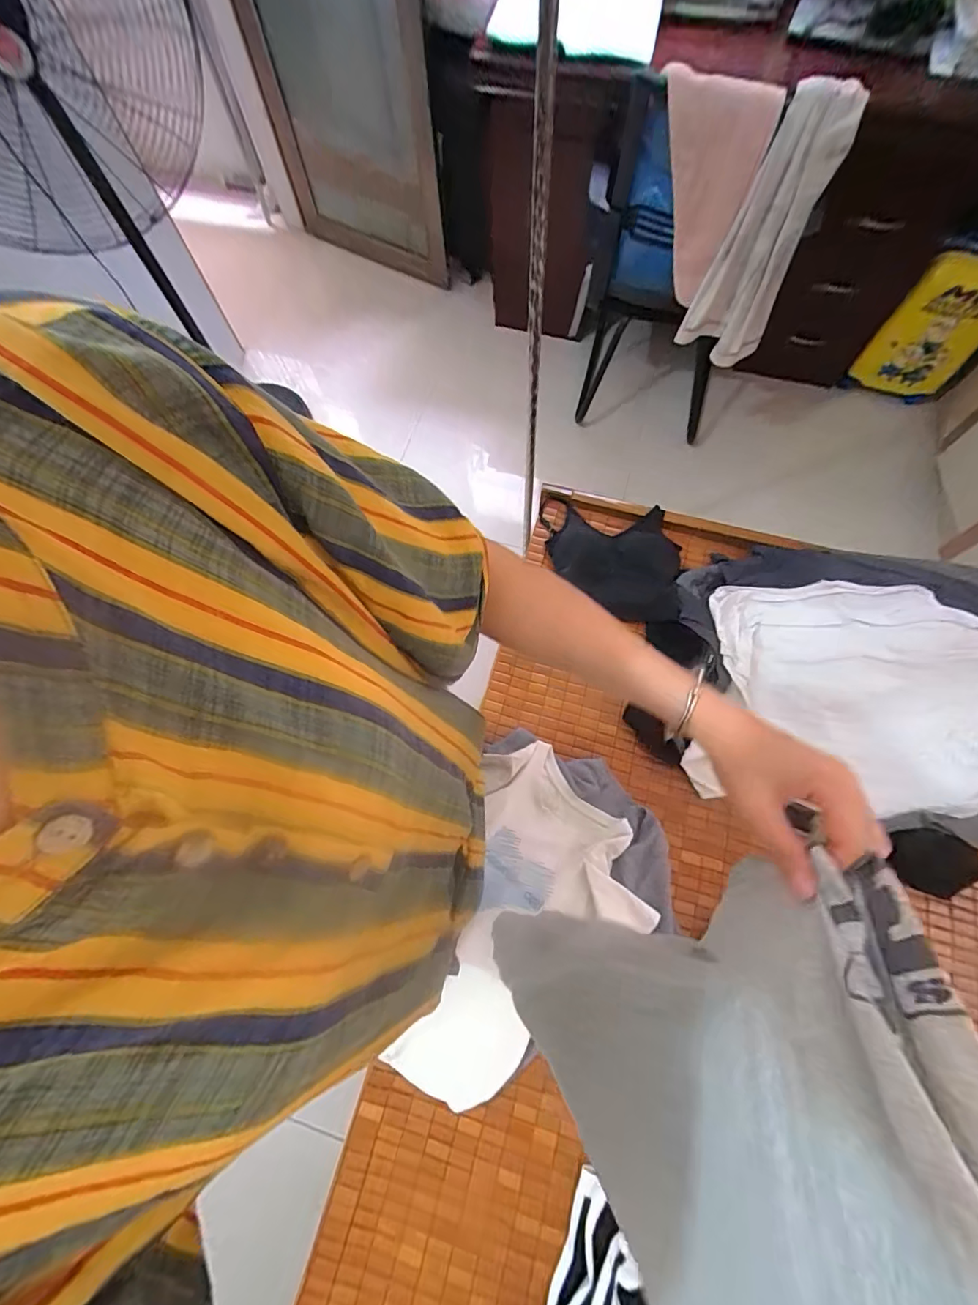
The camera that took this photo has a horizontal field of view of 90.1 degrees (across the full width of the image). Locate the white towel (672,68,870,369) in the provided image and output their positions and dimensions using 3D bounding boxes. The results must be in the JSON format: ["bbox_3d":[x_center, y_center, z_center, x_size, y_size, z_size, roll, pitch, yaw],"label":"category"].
[{"bbox_3d":[0.548,-0.821,1.019,0.175,0.501,0.132,23,72,9],"label":"white towel"}]

